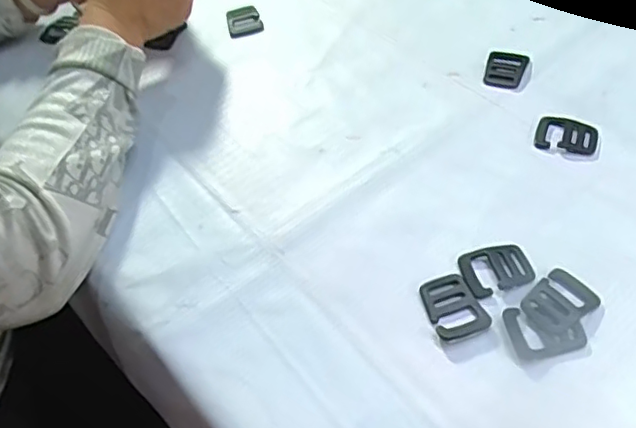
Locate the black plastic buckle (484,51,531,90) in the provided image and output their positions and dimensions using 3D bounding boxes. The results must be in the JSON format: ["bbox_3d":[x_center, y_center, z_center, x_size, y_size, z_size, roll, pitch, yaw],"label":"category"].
[{"bbox_3d":[0.157,-0.121,0.505,0.031,0.004,0.044,13,55,16],"label":"black plastic buckle"}]

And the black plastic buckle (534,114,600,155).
[{"bbox_3d":[0.185,-0.061,0.450,0.043,0.009,0.034,16,56,18],"label":"black plastic buckle"}]

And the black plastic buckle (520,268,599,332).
[{"bbox_3d":[0.146,0.053,0.367,0.042,0.004,0.033,-38,57,-20],"label":"black plastic buckle"}]

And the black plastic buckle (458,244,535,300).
[{"bbox_3d":[0.113,0.035,0.388,0.044,0.004,0.032,-18,53,-6],"label":"black plastic buckle"}]

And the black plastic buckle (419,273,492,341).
[{"bbox_3d":[0.083,0.056,0.374,0.032,0.004,0.042,-20,53,-8],"label":"black plastic buckle"}]

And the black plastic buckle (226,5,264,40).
[{"bbox_3d":[-0.071,-0.189,0.592,0.032,0.005,0.045,-13,52,-3],"label":"black plastic buckle"}]

